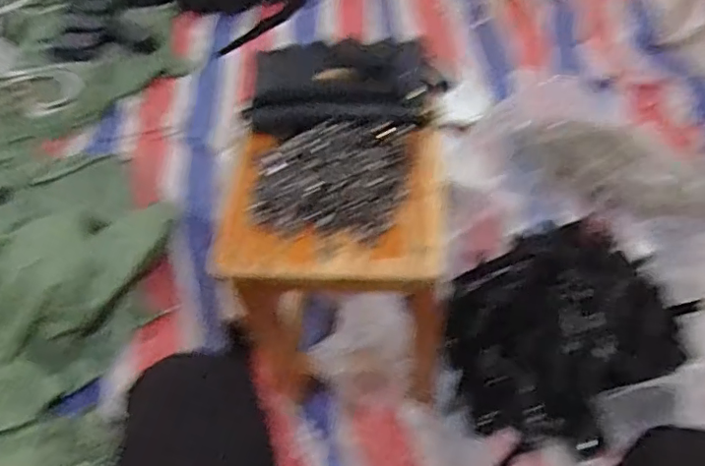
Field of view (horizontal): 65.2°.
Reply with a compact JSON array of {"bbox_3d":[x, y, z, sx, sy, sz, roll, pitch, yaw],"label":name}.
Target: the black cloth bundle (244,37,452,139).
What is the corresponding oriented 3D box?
[{"bbox_3d":[-0.006,-0.163,0.613,0.236,0.065,0.085,-9,54,-2],"label":"black cloth bundle"}]

